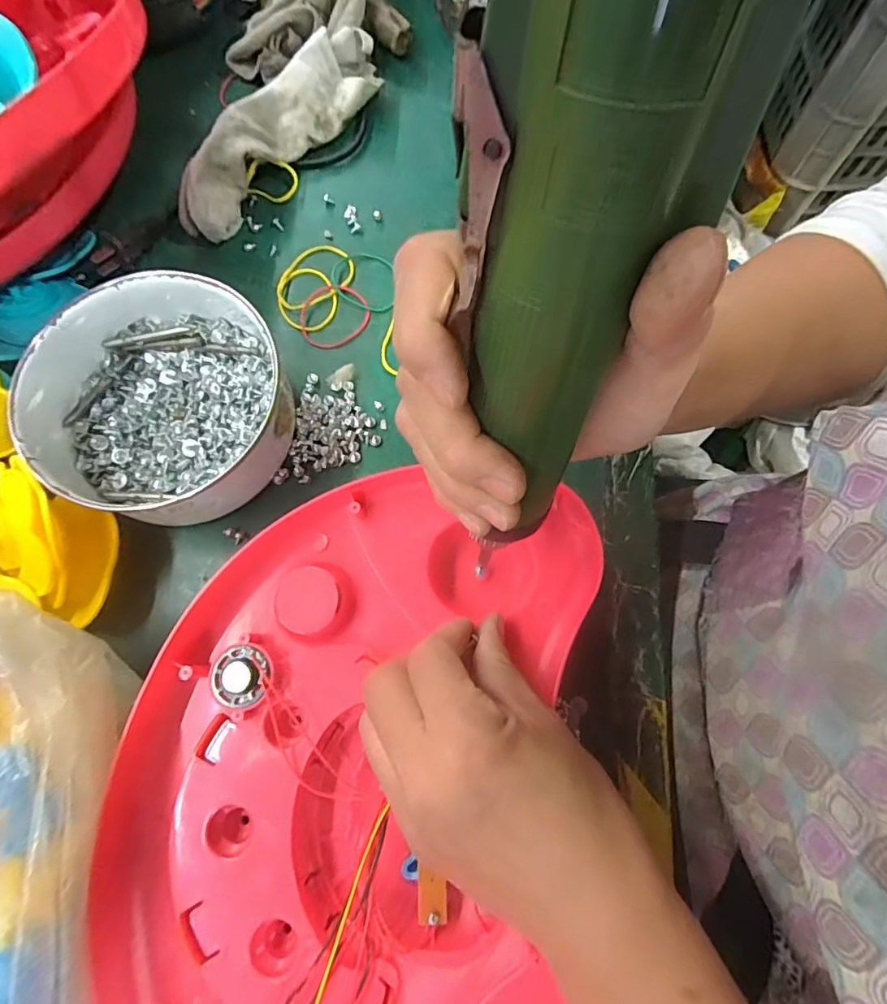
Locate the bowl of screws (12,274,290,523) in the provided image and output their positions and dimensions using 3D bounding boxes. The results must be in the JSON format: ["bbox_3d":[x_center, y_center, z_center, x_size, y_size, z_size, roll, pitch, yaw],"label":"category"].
[{"bbox_3d":[-0.169,-0.056,0.301,0.141,0.060,0.132,-1,74,2],"label":"bowl of screws"}]

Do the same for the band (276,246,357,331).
[{"bbox_3d":[-0.091,-0.152,0.357,0.046,0.006,0.069,21,76,8],"label":"band"}]

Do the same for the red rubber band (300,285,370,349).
[{"bbox_3d":[-0.075,-0.127,0.352,0.048,0.004,0.044,0,80,-2],"label":"red rubber band"}]

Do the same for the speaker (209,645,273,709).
[{"bbox_3d":[-0.097,0.083,0.243,0.029,0.005,0.027,-1,74,2],"label":"speaker"}]

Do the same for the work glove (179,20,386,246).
[{"bbox_3d":[-0.119,-0.269,0.372,0.054,0.047,0.195,35,78,11],"label":"work glove"}]

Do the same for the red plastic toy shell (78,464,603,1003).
[{"bbox_3d":[-0.034,0.147,0.234,0.222,0.042,0.332,0,74,2],"label":"red plastic toy shell"}]

